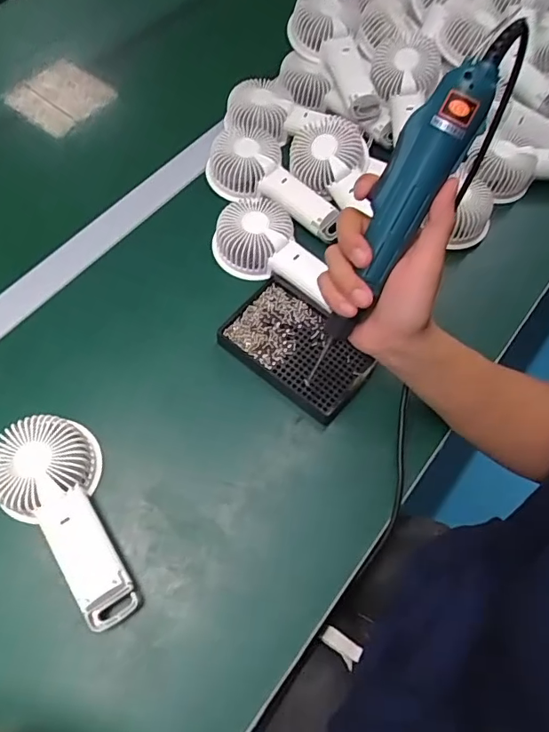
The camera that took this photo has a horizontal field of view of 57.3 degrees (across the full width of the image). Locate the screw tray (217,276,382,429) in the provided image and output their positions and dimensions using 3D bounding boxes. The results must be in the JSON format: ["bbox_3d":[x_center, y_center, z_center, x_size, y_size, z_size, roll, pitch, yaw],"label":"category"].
[{"bbox_3d":[0.024,-0.020,0.499,0.143,0.021,0.095,37,68,14],"label":"screw tray"}]

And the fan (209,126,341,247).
[{"bbox_3d":[0.004,-0.209,0.578,0.181,0.048,0.085,38,67,6],"label":"fan"}]

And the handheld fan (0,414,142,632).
[{"bbox_3d":[-0.168,0.125,0.414,0.080,0.041,0.177,-29,77,-15],"label":"handheld fan"}]

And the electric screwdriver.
[{"bbox_3d":[0.085,-0.104,0.366,0.041,0.218,0.029,35,27,18],"label":"electric screwdriver"}]

